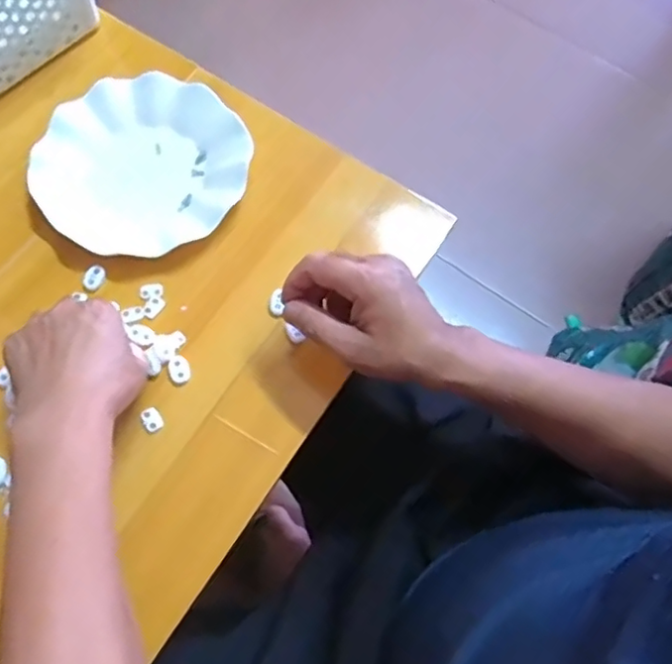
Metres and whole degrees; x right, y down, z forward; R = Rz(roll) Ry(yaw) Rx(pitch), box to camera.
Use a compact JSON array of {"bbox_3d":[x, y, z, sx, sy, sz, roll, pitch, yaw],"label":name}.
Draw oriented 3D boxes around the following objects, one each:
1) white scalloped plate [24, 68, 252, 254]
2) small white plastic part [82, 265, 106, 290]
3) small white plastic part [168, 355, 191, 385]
[{"bbox_3d":[-0.171,-0.149,0.550,0.176,0.024,0.178,1,69,-2],"label":"white scalloped plate"},{"bbox_3d":[-0.207,-0.046,0.522,0.016,0.005,0.022,31,71,9],"label":"small white plastic part"},{"bbox_3d":[-0.128,0.031,0.496,0.016,0.004,0.023,-19,71,-9],"label":"small white plastic part"}]

